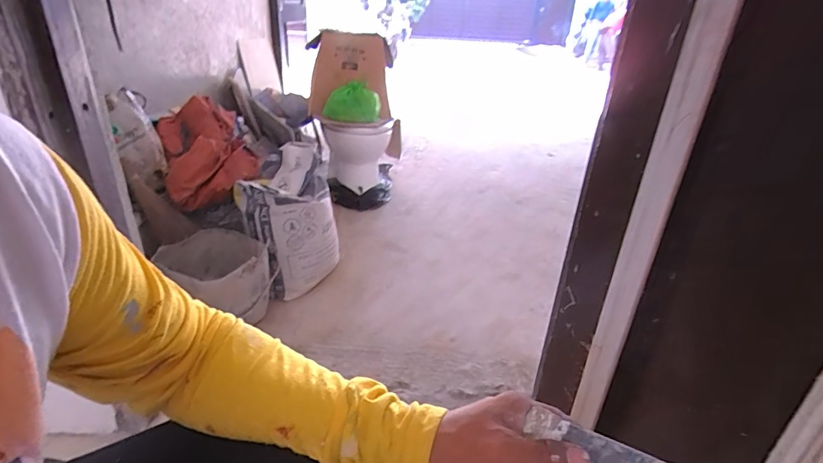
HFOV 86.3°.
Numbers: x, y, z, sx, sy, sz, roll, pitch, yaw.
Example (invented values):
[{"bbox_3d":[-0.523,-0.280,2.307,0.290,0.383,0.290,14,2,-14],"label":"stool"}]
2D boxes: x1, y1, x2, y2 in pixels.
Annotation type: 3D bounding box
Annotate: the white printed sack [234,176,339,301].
[{"bbox_3d":[-0.412,0.008,1.569,0.339,0.378,0.173,-13,31,-28],"label":"white printed sack"}]

